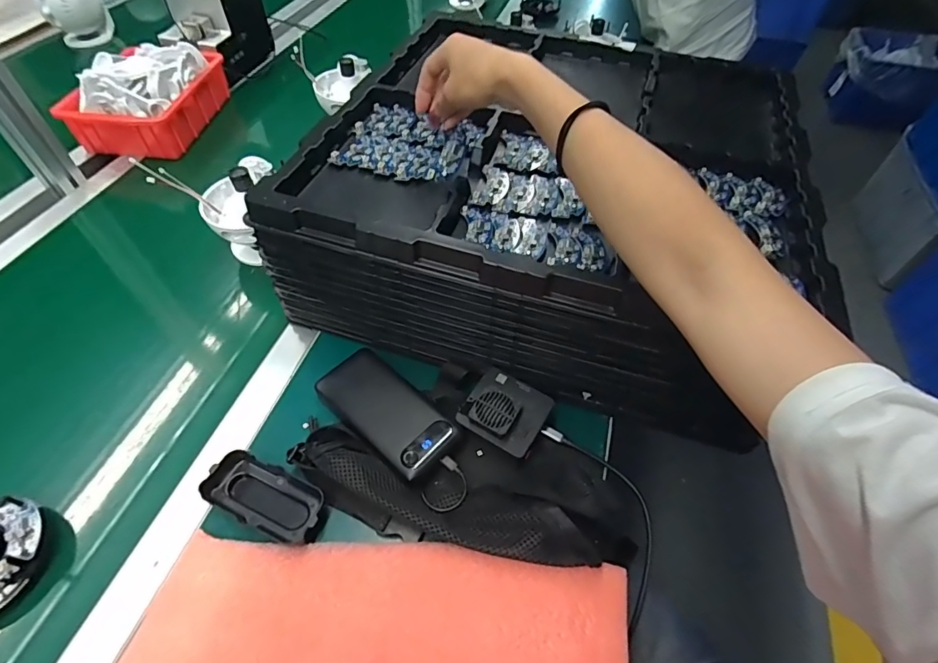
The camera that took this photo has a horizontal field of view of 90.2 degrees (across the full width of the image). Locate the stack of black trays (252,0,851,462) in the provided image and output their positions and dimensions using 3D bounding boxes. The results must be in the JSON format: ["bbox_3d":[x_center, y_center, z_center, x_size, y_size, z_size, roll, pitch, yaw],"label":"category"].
[{"bbox_3d":[0.111,-0.192,0.583,0.506,0.168,0.502,14,55,12],"label":"stack of black trays"}]

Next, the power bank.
[{"bbox_3d":[-0.085,0.081,0.475,0.152,0.019,0.074,38,63,26],"label":"power bank"}]

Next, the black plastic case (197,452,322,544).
[{"bbox_3d":[-0.183,0.151,0.426,0.109,0.024,0.051,19,57,15],"label":"black plastic case"}]

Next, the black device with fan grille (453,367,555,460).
[{"bbox_3d":[0.036,0.076,0.463,0.076,0.024,0.074,27,59,20],"label":"black device with fan grille"}]

